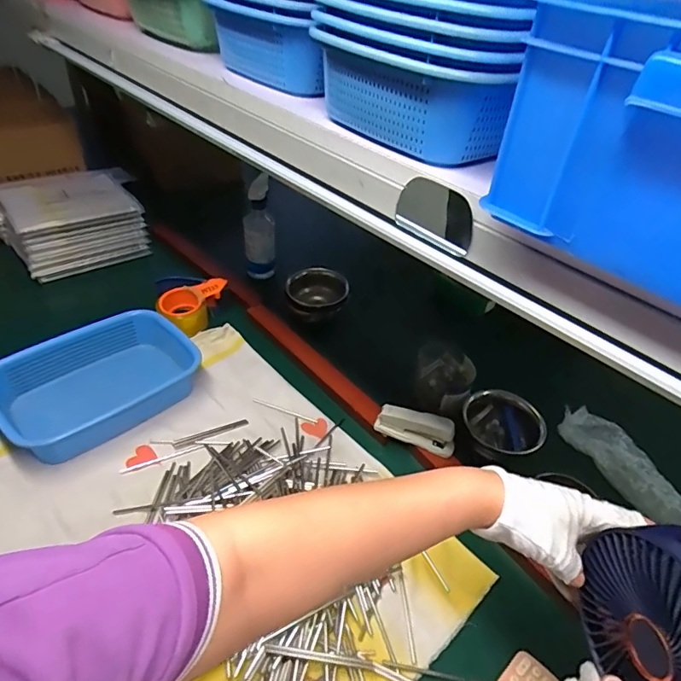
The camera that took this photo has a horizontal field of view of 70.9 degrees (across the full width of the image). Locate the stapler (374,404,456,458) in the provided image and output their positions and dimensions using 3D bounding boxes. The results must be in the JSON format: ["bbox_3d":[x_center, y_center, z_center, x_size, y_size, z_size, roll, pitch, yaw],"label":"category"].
[{"bbox_3d":[0.119,0.134,0.760,0.123,0.056,0.035,15,23,19],"label":"stapler"}]

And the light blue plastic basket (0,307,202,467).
[{"bbox_3d":[-0.380,0.071,0.774,0.205,0.091,0.287,35,48,28],"label":"light blue plastic basket"}]

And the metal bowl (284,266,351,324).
[{"bbox_3d":[-0.049,-0.100,0.986,0.127,0.054,0.120,2,41,-6],"label":"metal bowl"}]

